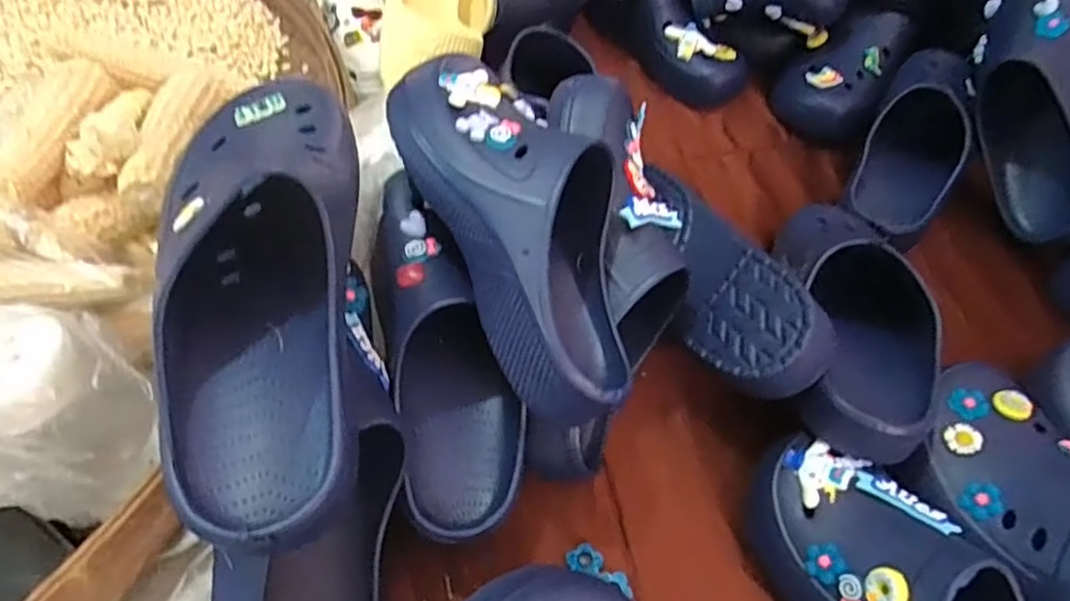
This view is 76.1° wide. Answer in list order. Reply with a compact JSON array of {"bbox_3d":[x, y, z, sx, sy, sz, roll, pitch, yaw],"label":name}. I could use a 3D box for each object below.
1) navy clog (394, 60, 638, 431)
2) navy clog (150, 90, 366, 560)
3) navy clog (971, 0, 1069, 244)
[{"bbox_3d":[0.001,-0.051,0.437,0.115,0.090,0.257,-27,70,7],"label":"navy clog"},{"bbox_3d":[-0.148,-0.016,0.369,0.102,0.085,0.284,-6,52,-7],"label":"navy clog"},{"bbox_3d":[0.491,-0.206,0.658,0.101,0.096,0.303,1,86,-5],"label":"navy clog"}]

